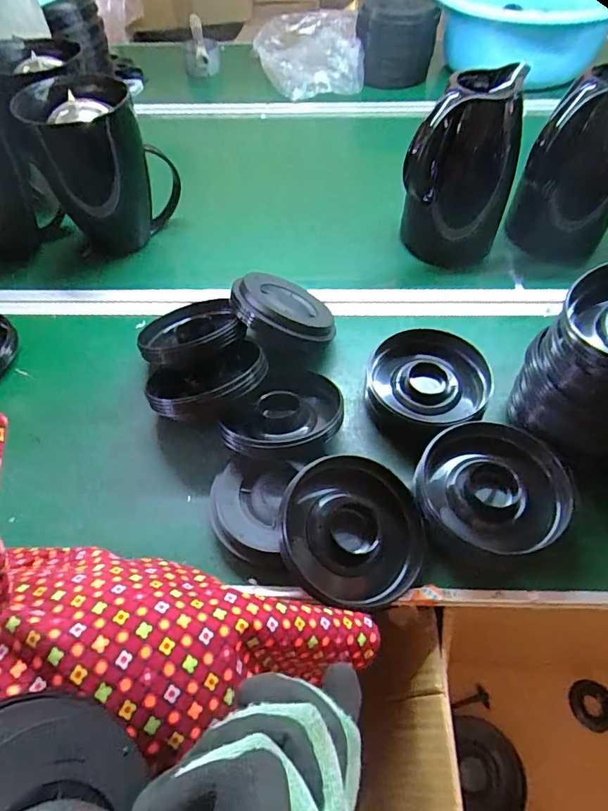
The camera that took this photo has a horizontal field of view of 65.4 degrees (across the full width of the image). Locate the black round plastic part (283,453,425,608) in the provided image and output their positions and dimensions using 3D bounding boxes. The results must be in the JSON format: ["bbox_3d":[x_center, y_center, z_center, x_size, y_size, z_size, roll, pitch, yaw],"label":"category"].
[{"bbox_3d":[0.041,0.103,0.396,0.119,0.033,0.119,-1,70,3],"label":"black round plastic part"}]

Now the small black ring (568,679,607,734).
[{"bbox_3d":[0.412,0.425,0.672,0.057,0.013,0.060,-1,53,2],"label":"small black ring"}]

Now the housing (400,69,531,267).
[{"bbox_3d":[0.195,-0.284,0.603,0.129,0.214,0.121,17,56,14],"label":"housing"}]

